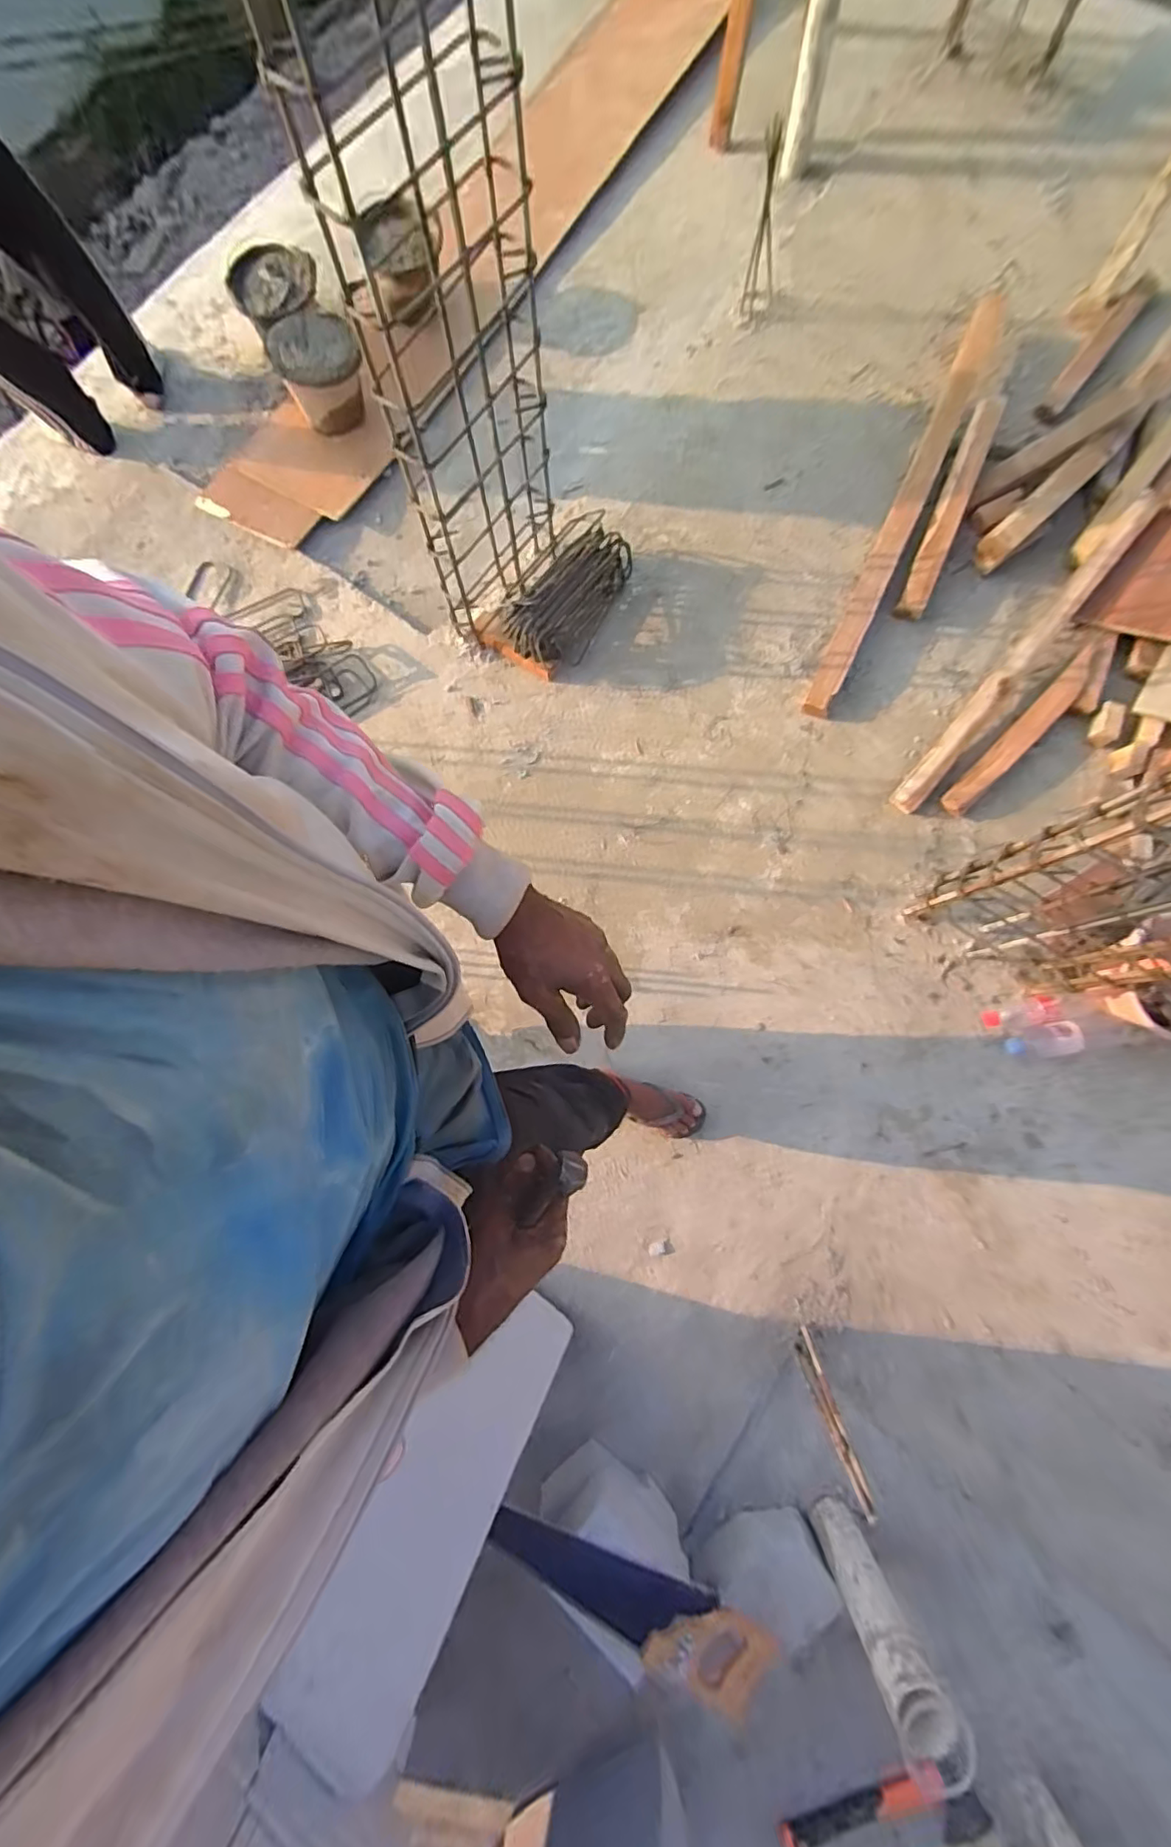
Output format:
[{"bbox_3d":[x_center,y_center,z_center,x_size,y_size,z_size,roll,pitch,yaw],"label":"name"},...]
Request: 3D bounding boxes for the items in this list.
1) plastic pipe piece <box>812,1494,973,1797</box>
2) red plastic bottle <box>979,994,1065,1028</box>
[{"bbox_3d":[0.476,1.137,0.967,0.089,0.390,0.100,-23,79,-2],"label":"plastic pipe piece"},{"bbox_3d":[0.979,0.198,1.312,0.167,0.059,0.058,-9,78,-2],"label":"red plastic bottle"}]

